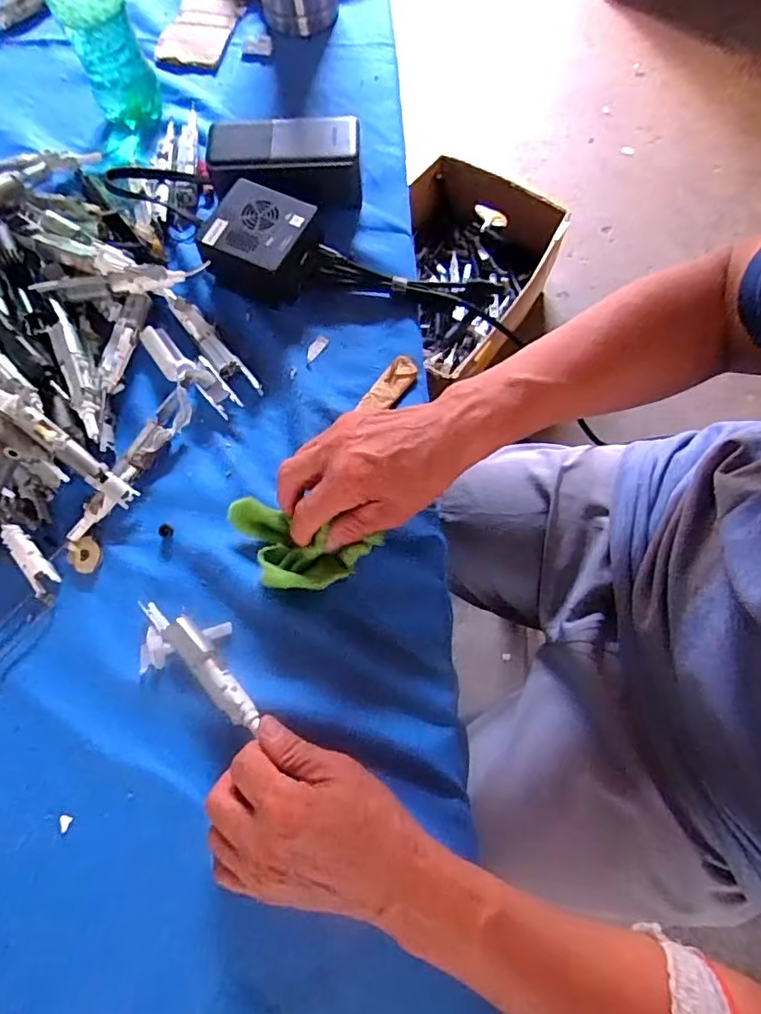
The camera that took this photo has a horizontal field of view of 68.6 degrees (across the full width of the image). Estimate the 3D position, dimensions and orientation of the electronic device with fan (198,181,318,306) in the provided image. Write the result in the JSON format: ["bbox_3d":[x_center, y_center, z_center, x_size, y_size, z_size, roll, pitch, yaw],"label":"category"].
[{"bbox_3d":[-0.099,-0.218,0.464,0.092,0.048,0.079,25,75,9],"label":"electronic device with fan"}]

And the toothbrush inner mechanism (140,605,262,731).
[{"bbox_3d":[-0.122,0.101,0.370,0.116,0.020,0.053,33,74,24],"label":"toothbrush inner mechanism"}]

